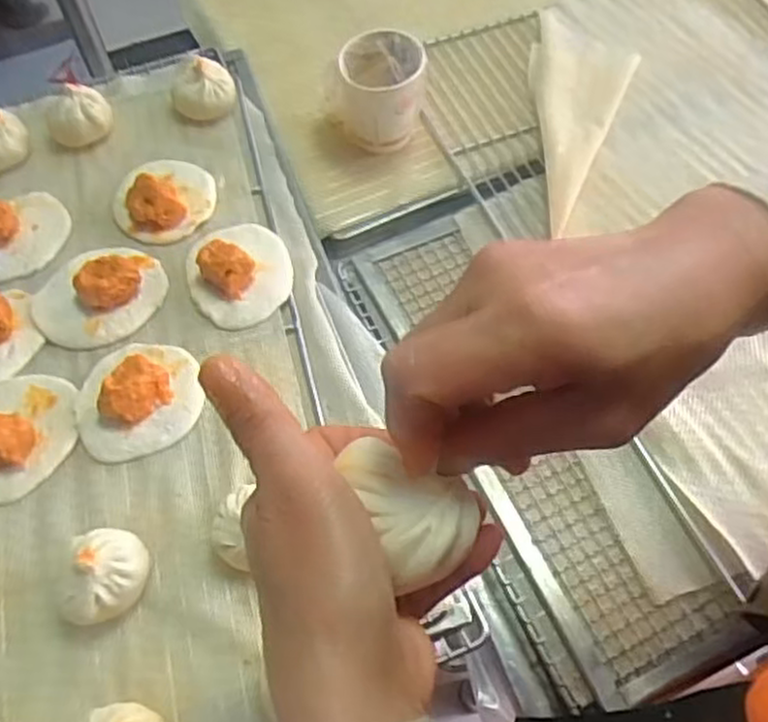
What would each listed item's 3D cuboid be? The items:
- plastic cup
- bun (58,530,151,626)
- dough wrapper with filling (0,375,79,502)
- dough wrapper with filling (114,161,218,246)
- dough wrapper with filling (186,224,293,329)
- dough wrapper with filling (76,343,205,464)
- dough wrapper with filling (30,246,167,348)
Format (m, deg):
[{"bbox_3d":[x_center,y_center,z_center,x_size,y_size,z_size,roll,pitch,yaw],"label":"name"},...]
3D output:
[{"bbox_3d":[-0.005,-0.235,0.674,0.088,0.088,0.075,3,61,2],"label":"plastic cup"},{"bbox_3d":[-0.172,0.129,0.462,0.051,0.040,0.056,-2,60,0],"label":"bun"},{"bbox_3d":[-0.259,0.044,0.519,0.083,0.030,0.091,-11,61,-6],"label":"dough wrapper with filling"},{"bbox_3d":[-0.185,-0.139,0.633,0.083,0.024,0.083,0,61,0],"label":"dough wrapper with filling"},{"bbox_3d":[-0.114,-0.076,0.590,0.080,0.035,0.093,-19,62,-10],"label":"dough wrapper with filling"},{"bbox_3d":[-0.177,0.021,0.536,0.086,0.027,0.084,-15,62,-8],"label":"dough wrapper with filling"},{"bbox_3d":[-0.221,-0.057,0.578,0.100,0.029,0.082,-32,66,-17],"label":"dough wrapper with filling"}]

